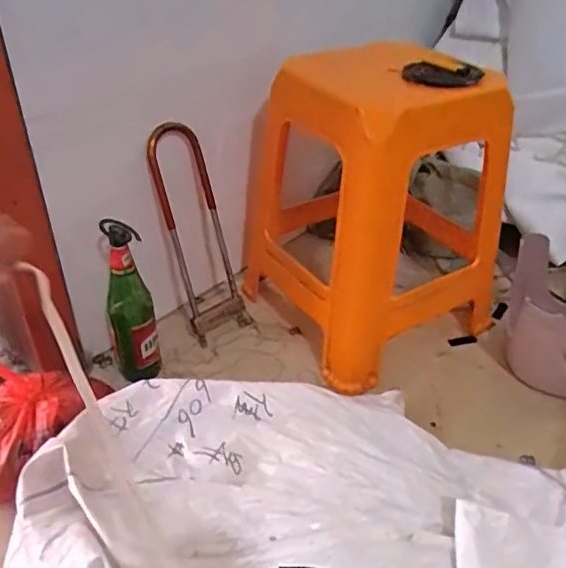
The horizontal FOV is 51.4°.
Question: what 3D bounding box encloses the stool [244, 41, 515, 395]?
[{"bbox_3d":[0.139,-0.165,1.089,0.346,0.459,0.448,-21,42,-26],"label":"stool"}]

